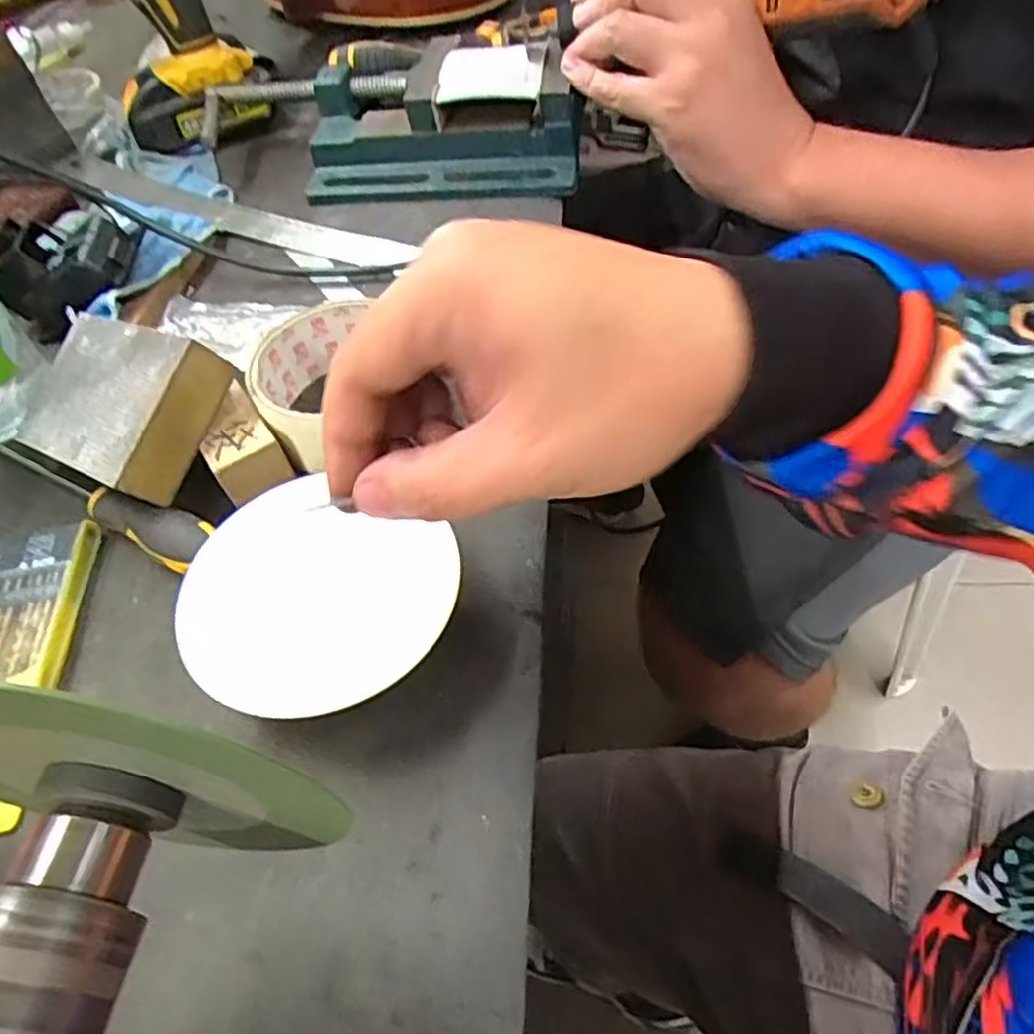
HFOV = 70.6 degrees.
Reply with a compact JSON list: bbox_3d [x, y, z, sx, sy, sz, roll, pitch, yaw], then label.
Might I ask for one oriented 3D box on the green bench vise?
[{"bbox_3d":[-0.089,-0.269,0.503,0.269,0.073,0.112,5,52,9],"label":"green bench vise"}]

